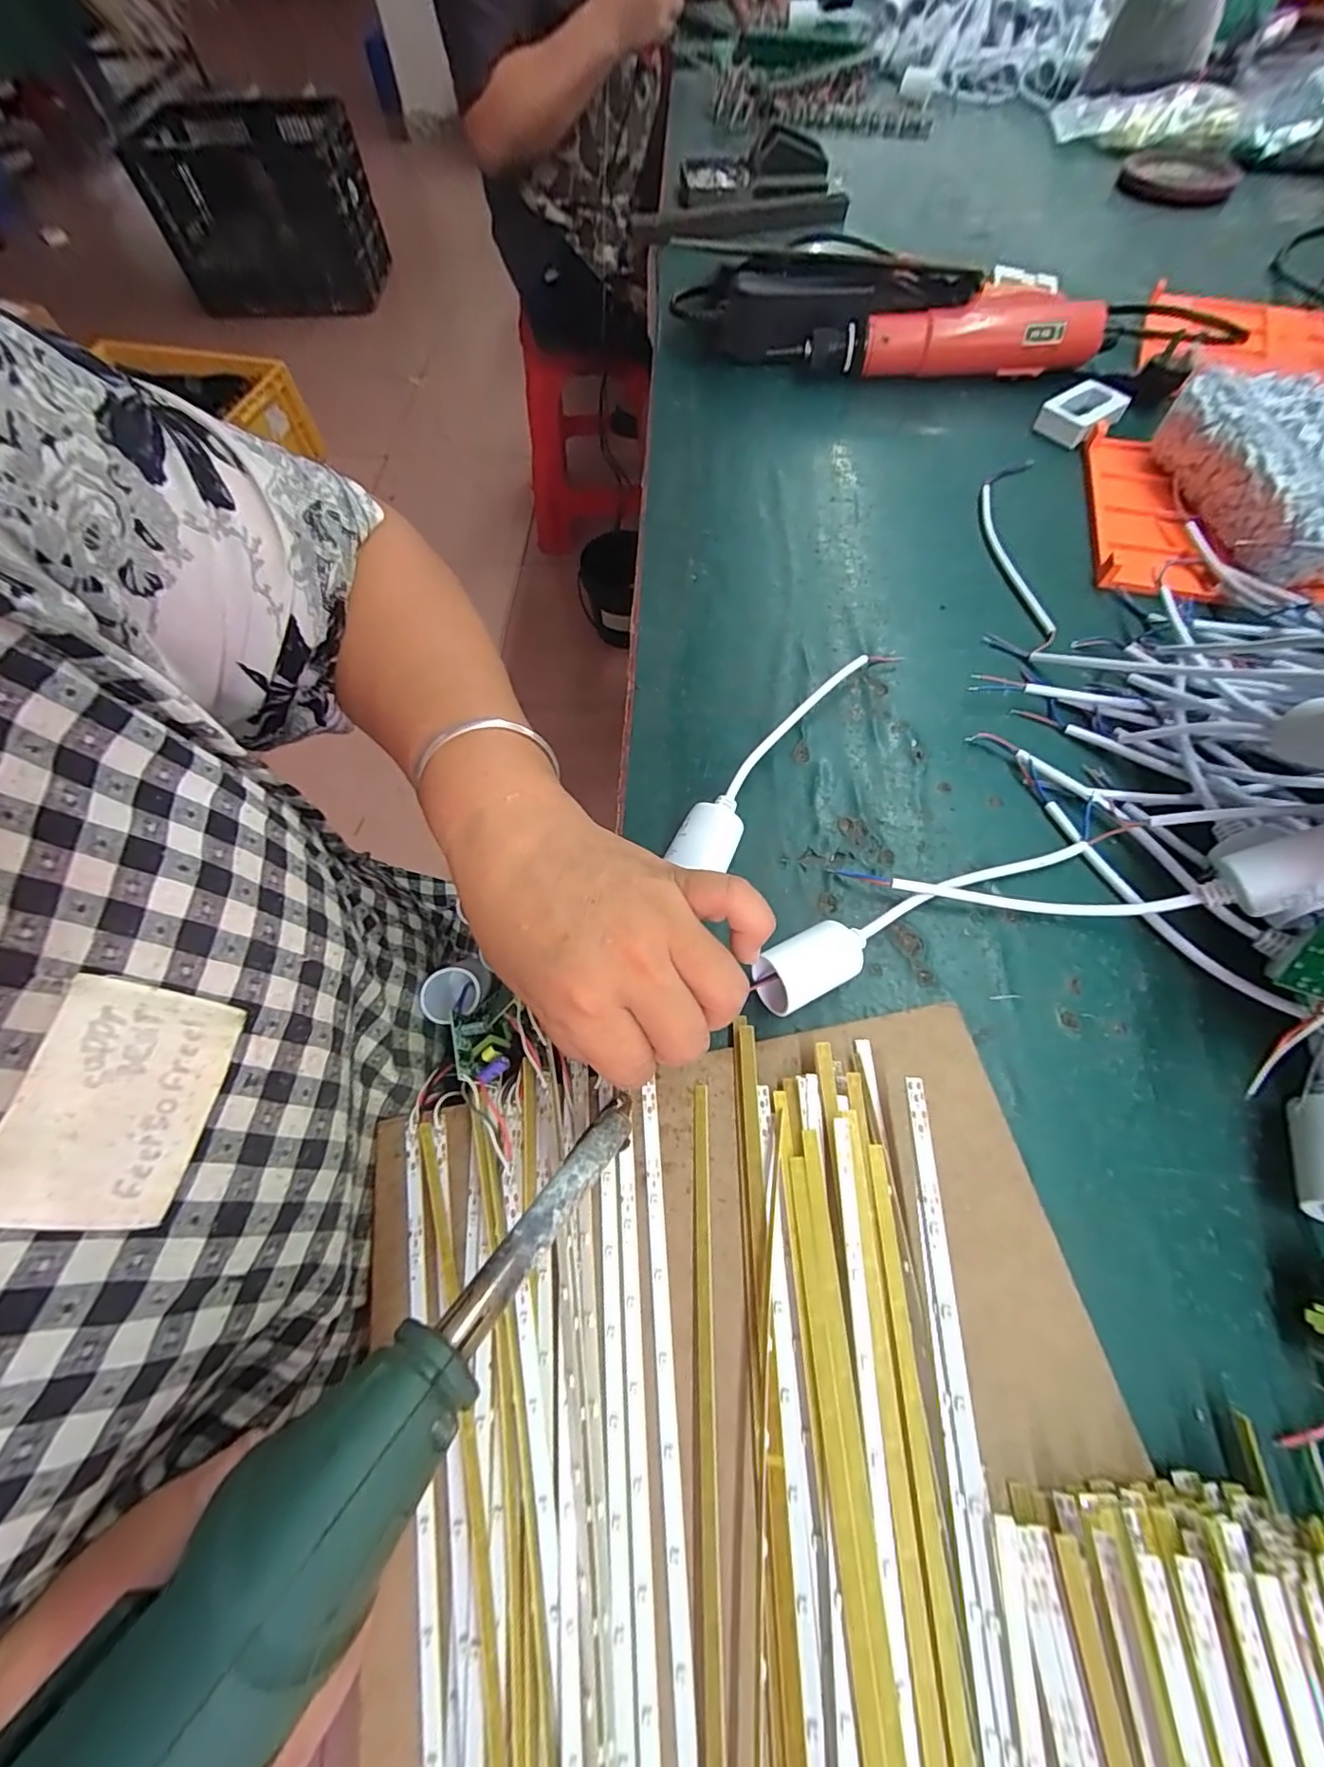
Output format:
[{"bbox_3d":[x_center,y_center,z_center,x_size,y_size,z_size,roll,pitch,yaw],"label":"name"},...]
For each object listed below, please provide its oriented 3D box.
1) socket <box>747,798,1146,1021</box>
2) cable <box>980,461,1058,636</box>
[{"bbox_3d":[0.135,0.005,0.266,0.207,0.024,0.027,-26,65,-10],"label":"socket"},{"bbox_3d":[0.243,-0.240,0.387,0.039,0.005,0.181,8,64,7],"label":"cable"}]

